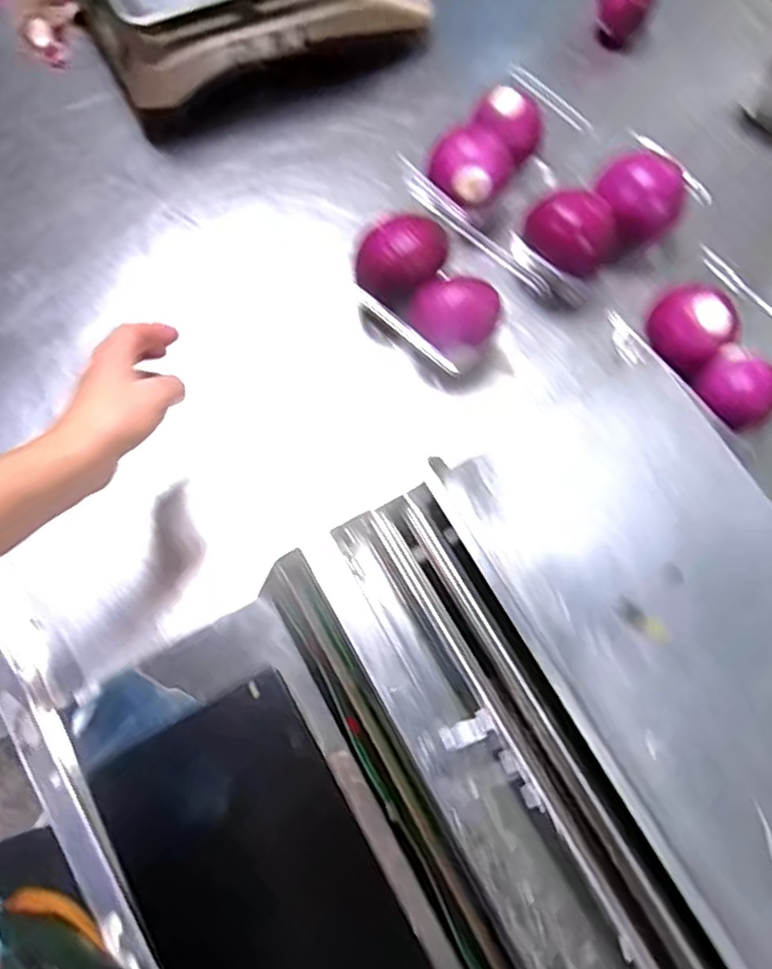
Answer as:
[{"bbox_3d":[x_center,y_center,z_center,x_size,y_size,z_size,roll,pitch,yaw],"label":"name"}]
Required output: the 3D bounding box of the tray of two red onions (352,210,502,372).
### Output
[{"bbox_3d":[0.036,-0.163,0.596,0.133,0.080,0.085,40,73,12],"label":"tray of two red onions"}]

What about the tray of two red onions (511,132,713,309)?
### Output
[{"bbox_3d":[0.210,-0.243,0.636,0.170,0.073,0.103,-35,75,-14],"label":"tray of two red onions"}]

